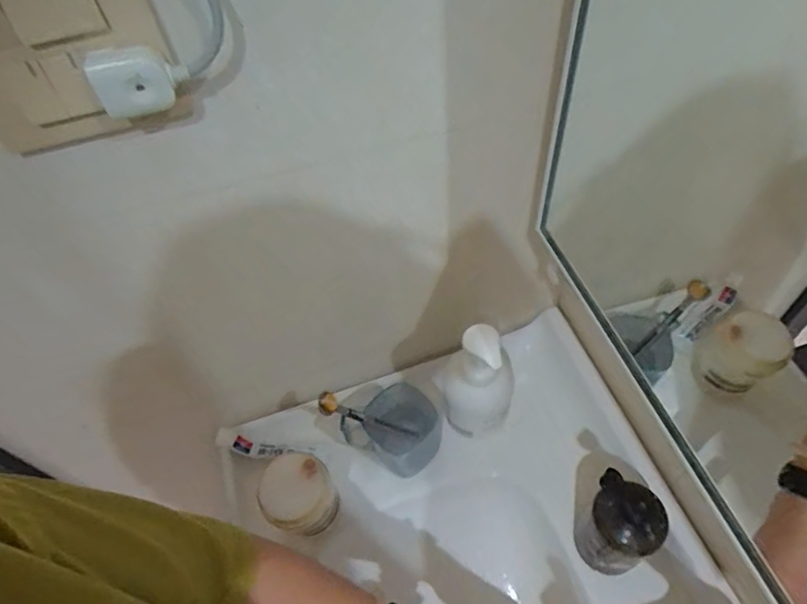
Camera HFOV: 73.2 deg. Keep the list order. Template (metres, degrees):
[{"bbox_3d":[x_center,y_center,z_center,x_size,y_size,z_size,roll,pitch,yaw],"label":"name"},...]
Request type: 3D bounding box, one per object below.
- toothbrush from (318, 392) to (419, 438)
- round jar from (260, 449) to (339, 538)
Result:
[{"bbox_3d":[-0.035,0.131,0.603,0.016,0.156,0.018,-32,48,28],"label":"toothbrush"},{"bbox_3d":[-0.110,0.208,0.581,0.073,0.086,0.074,30,62,24],"label":"round jar"}]

